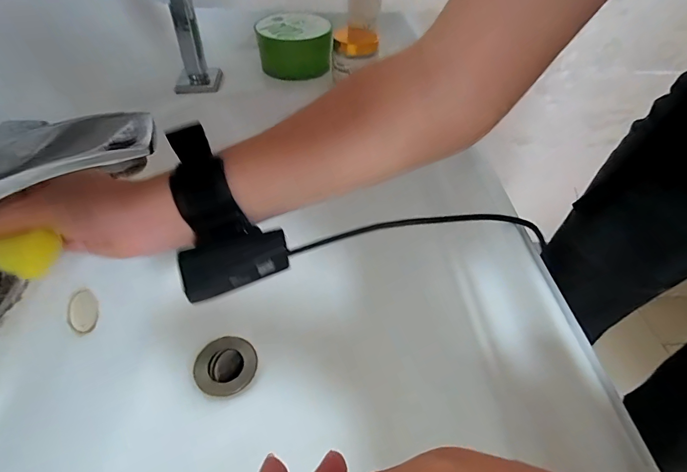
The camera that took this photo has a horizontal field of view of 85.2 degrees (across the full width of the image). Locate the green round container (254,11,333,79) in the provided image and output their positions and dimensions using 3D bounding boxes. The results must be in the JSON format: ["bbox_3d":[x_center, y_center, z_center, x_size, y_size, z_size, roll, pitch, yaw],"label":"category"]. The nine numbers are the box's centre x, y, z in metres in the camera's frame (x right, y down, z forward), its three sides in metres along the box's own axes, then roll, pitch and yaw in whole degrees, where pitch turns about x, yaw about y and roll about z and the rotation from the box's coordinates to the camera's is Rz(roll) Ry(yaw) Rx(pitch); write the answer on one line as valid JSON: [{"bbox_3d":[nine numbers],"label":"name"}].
[{"bbox_3d":[-0.070,-0.269,0.529,0.101,0.061,0.104,-3,48,-7],"label":"green round container"}]

